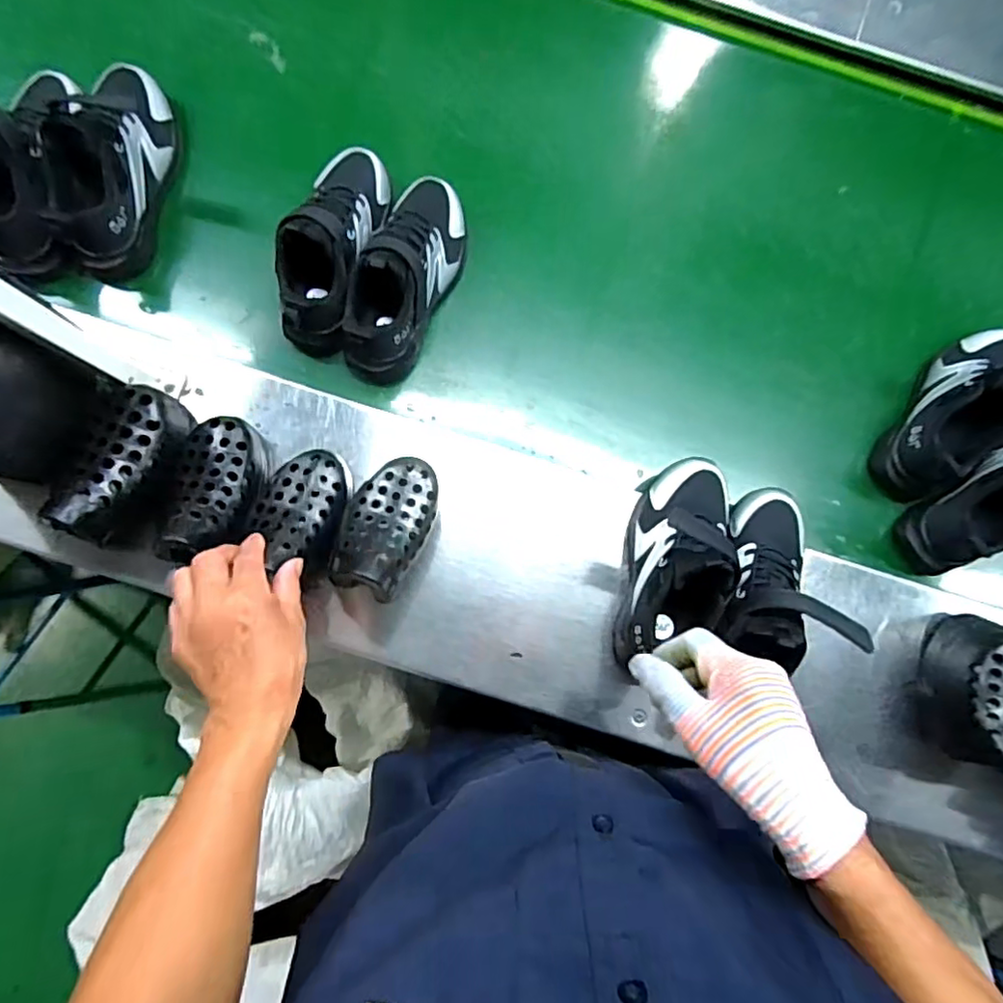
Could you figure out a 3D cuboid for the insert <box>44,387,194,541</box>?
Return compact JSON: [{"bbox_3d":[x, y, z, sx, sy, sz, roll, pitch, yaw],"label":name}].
[{"bbox_3d":[-0.339,-0.039,0.552,0.074,0.052,0.156,20,64,-1],"label":"insert"}]

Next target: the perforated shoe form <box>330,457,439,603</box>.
[{"bbox_3d":[-0.098,0.019,0.520,0.073,0.049,0.123,28,85,1],"label":"perforated shoe form"}]

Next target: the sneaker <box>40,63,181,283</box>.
[{"bbox_3d":[-0.390,-0.339,0.611,0.077,0.109,0.209,12,86,-2],"label":"sneaker"}]

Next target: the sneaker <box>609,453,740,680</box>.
[{"bbox_3d":[0.168,0.050,0.553,0.080,0.104,0.184,11,86,-2],"label":"sneaker"}]

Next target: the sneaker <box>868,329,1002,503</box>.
[{"bbox_3d":[0.475,-0.092,0.614,0.085,0.127,0.198,39,86,0],"label":"sneaker"}]

